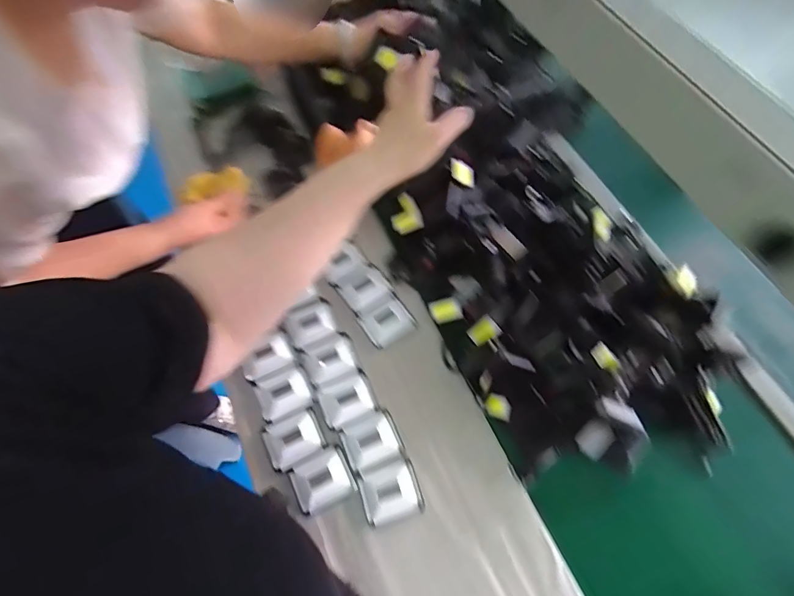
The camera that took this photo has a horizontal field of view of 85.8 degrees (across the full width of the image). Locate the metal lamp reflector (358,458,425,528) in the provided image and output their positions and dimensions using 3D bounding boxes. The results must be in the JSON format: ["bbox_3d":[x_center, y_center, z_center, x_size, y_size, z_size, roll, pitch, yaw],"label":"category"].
[{"bbox_3d":[-0.008,0.263,0.576,0.078,0.021,0.069,-15,66,-8],"label":"metal lamp reflector"}]

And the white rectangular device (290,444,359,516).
[{"bbox_3d":[-0.103,0.249,0.586,0.077,0.013,0.067,-24,67,-12],"label":"white rectangular device"}]

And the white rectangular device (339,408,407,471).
[{"bbox_3d":[-0.036,0.201,0.603,0.077,0.019,0.068,-21,67,-11],"label":"white rectangular device"}]

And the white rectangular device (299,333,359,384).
[{"bbox_3d":[-0.106,0.094,0.665,0.081,0.014,0.066,-20,66,-10],"label":"white rectangular device"}]

